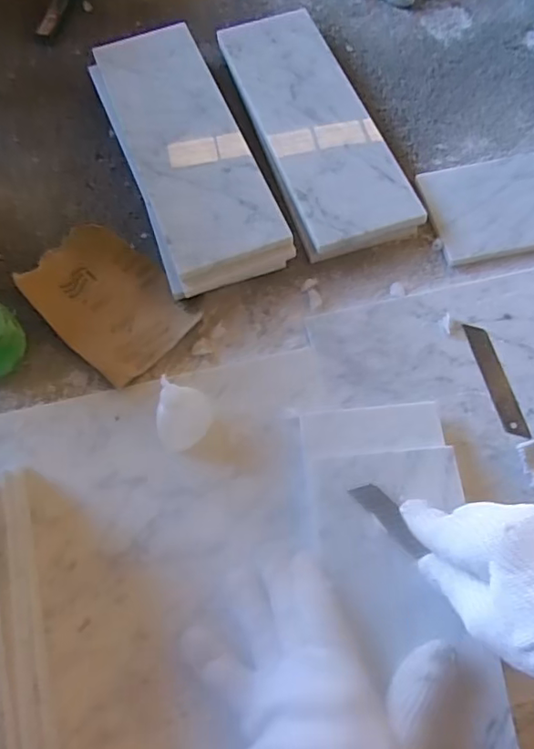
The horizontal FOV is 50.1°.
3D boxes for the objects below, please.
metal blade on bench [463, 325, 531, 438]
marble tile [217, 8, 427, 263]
[{"bbox_3d":[0.181,0.003,0.450,0.018,0.004,0.097,-12,65,-3],"label":"metal blade on bench"},{"bbox_3d":[0.041,-0.246,0.560,0.106,0.024,0.299,-19,66,-6],"label":"marble tile"}]

